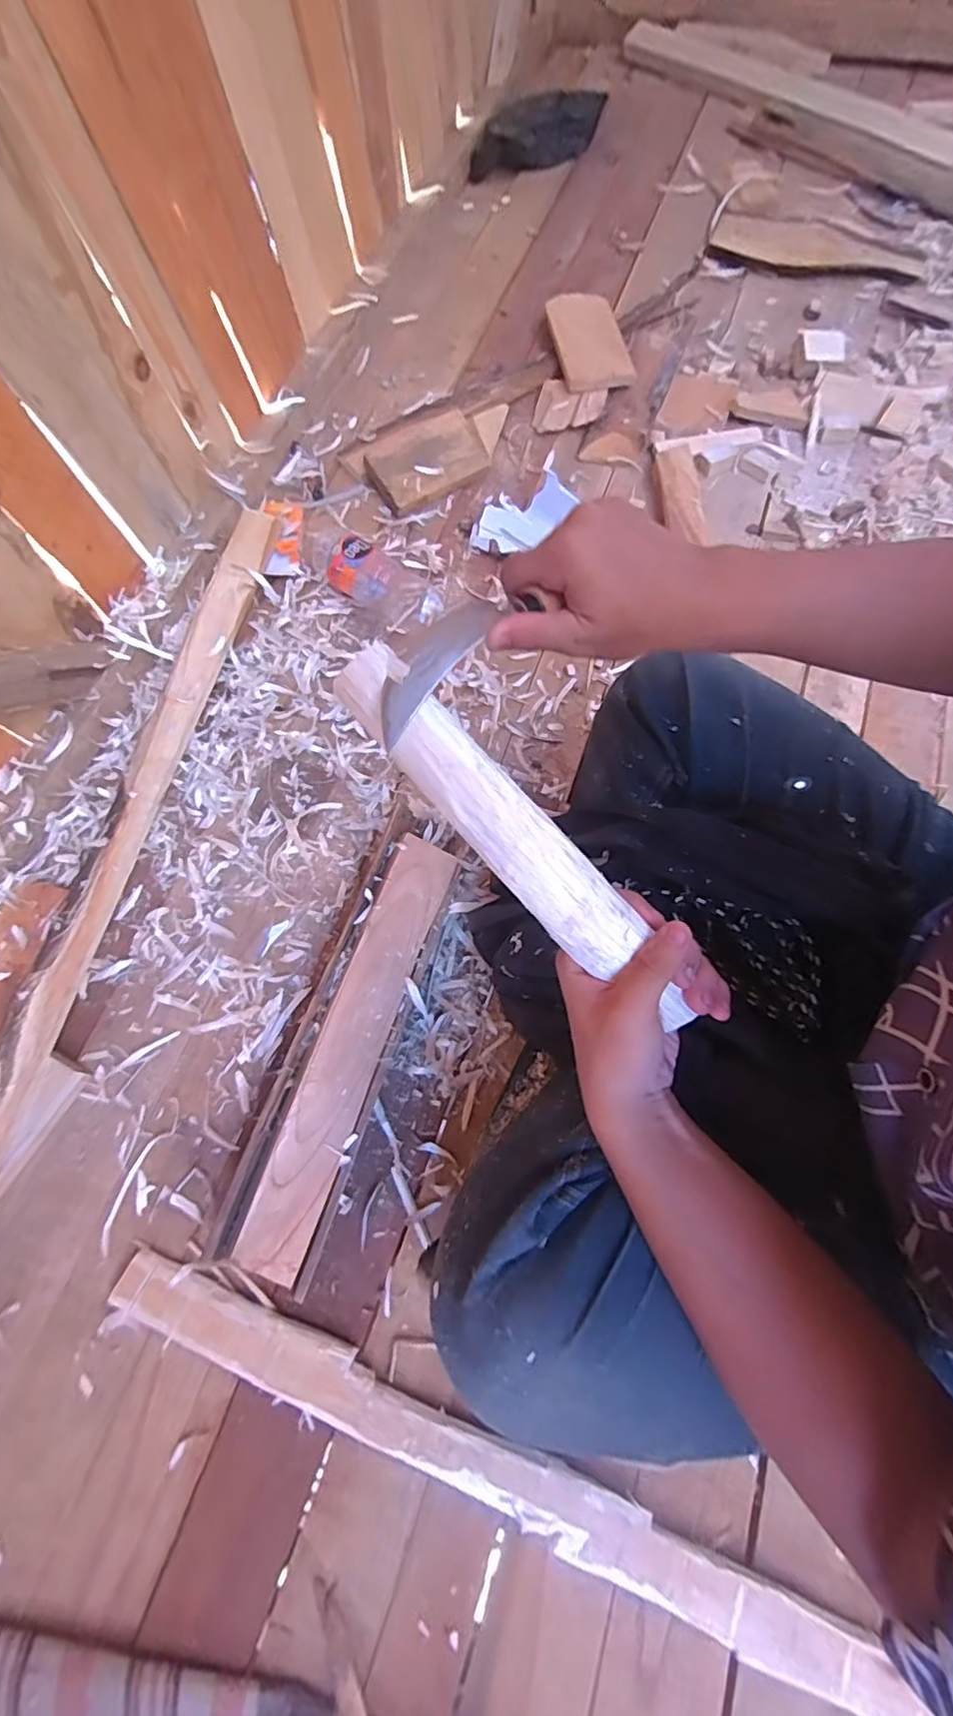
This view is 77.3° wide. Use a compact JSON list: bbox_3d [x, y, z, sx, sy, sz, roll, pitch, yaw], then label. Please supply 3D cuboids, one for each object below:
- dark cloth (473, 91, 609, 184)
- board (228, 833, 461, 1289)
[{"bbox_3d":[0.113,-1.312,1.080,0.269,0.069,0.058,-15,71,-4],"label":"dark cloth"},{"bbox_3d":[-0.109,0.160,0.535,0.060,0.013,0.379,26,72,-18],"label":"board"}]

